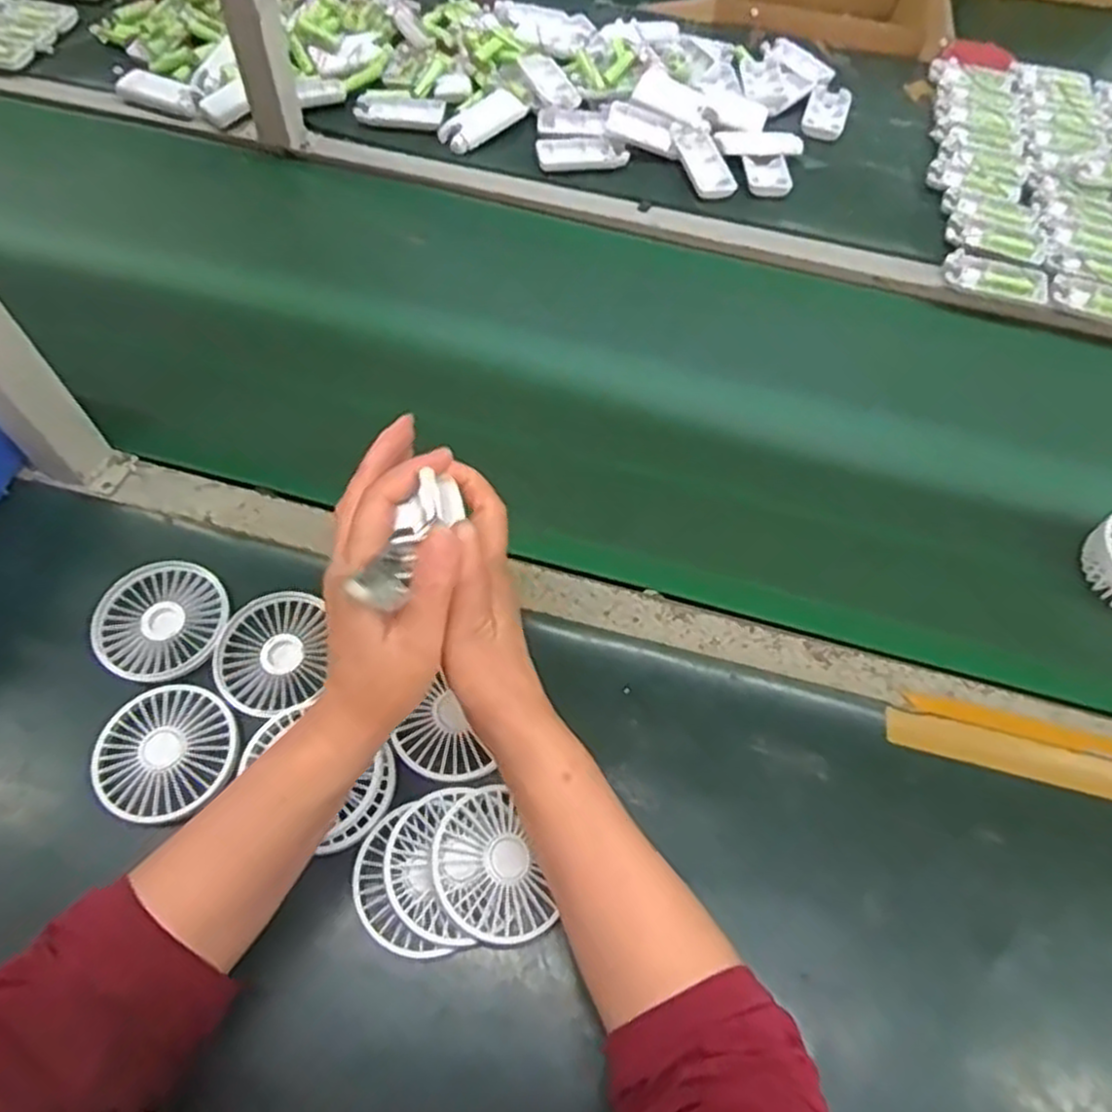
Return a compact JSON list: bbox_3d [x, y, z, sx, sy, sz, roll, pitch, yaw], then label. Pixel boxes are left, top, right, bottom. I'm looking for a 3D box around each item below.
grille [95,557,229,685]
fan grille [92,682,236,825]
[{"bbox_3d":[-0.280,0.046,0.548,0.089,0.008,0.087,1,61,-2],"label":"grille"},{"bbox_3d":[-0.256,0.128,0.502,0.085,0.010,0.086,1,61,-2],"label":"fan grille"}]

